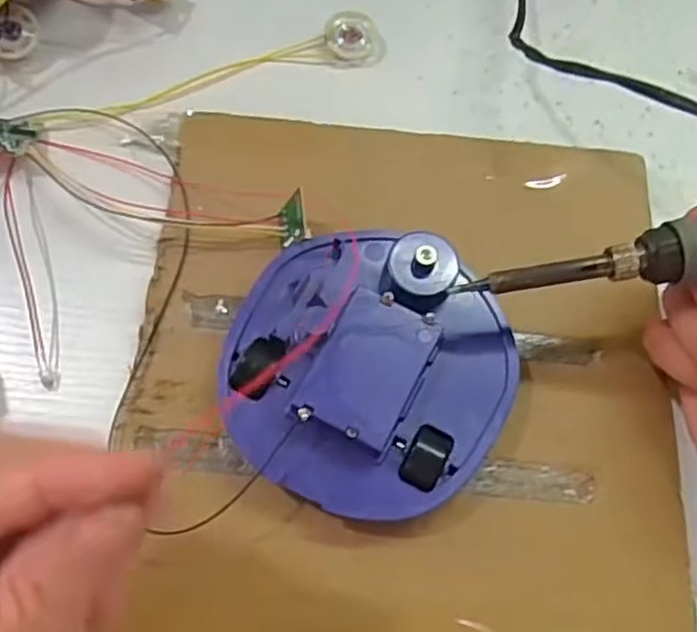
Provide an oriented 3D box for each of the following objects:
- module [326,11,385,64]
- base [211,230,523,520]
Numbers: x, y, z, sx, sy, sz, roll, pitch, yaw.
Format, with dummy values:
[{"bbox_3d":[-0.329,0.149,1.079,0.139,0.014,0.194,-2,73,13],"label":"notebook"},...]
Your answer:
[{"bbox_3d":[0.004,-0.135,0.332,0.028,0.015,0.019,-4,69,-5],"label":"module"},{"bbox_3d":[0.008,0.020,0.256,0.105,0.036,0.100,1,69,-3],"label":"base"}]

